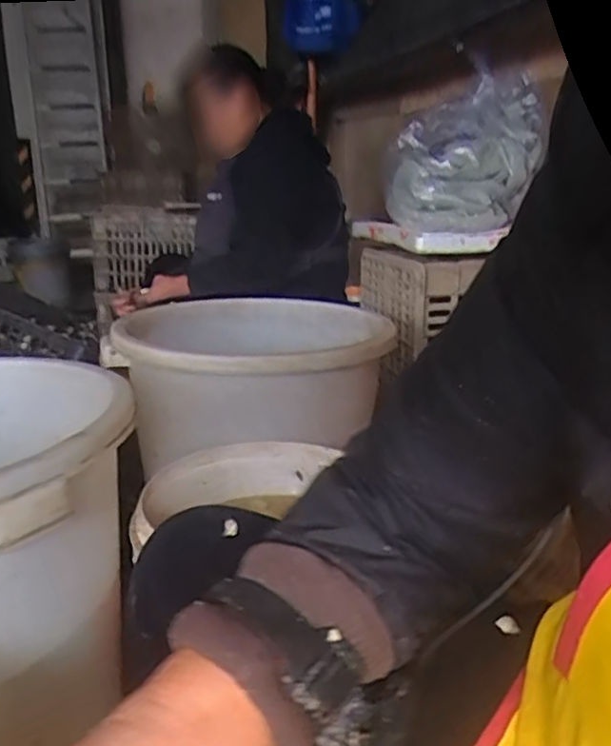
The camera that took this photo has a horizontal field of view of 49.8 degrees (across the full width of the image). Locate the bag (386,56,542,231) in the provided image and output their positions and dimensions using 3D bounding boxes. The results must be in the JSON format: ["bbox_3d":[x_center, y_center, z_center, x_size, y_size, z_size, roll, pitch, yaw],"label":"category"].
[{"bbox_3d":[0.326,-0.464,1.364,0.258,0.305,0.166,-5,17,-17],"label":"bag"}]

